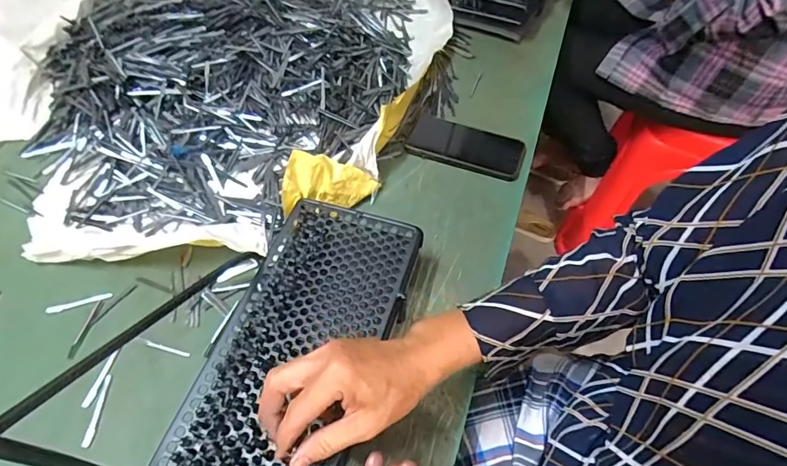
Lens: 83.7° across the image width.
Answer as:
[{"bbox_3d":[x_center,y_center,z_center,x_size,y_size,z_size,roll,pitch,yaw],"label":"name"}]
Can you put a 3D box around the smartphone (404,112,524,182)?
[{"bbox_3d":[0.104,-0.126,0.630,0.161,0.015,0.075,15,57,11],"label":"smartphone"}]

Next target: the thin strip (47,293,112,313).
[{"bbox_3d":[-0.357,0.079,0.498,0.068,0.004,0.008,-15,58,-10],"label":"thin strip"}]

